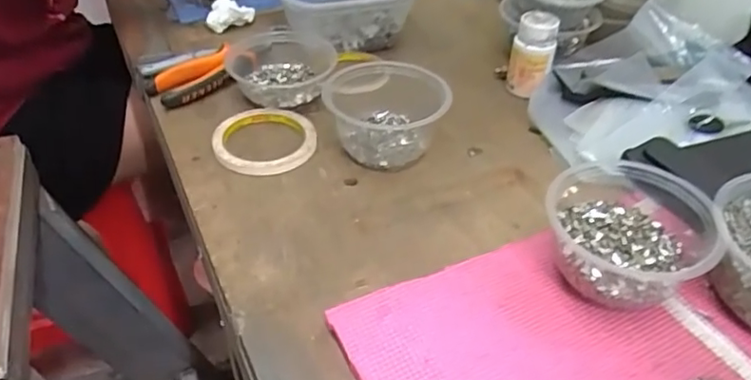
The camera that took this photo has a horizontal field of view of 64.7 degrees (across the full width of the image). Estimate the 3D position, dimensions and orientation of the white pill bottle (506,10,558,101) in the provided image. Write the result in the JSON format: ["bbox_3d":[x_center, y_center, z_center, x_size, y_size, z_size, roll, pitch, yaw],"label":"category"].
[{"bbox_3d":[0.168,-0.147,0.637,0.045,0.075,0.045,8,43,9],"label":"white pill bottle"}]

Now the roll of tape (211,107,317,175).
[{"bbox_3d":[-0.106,-0.051,0.573,0.095,0.011,0.096,-1,42,0],"label":"roll of tape"}]

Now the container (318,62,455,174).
[{"bbox_3d":[0.012,-0.078,0.567,0.103,0.057,0.110,-1,42,0],"label":"container"}]

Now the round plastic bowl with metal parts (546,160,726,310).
[{"bbox_3d":[0.181,0.036,0.430,0.109,0.066,0.100,-1,42,0],"label":"round plastic bowl with metal parts"}]

